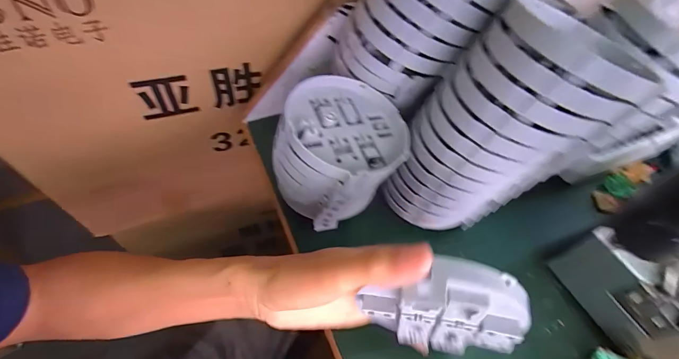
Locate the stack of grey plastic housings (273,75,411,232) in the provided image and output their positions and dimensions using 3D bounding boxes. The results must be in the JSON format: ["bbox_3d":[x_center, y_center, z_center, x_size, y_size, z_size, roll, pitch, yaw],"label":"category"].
[{"bbox_3d":[0.005,-0.024,0.311,0.102,0.103,0.108,37,60,19],"label":"stack of grey plastic housings"}]

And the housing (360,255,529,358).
[{"bbox_3d":[0.064,0.080,0.207,0.093,0.102,0.027,11,55,2],"label":"housing"}]

